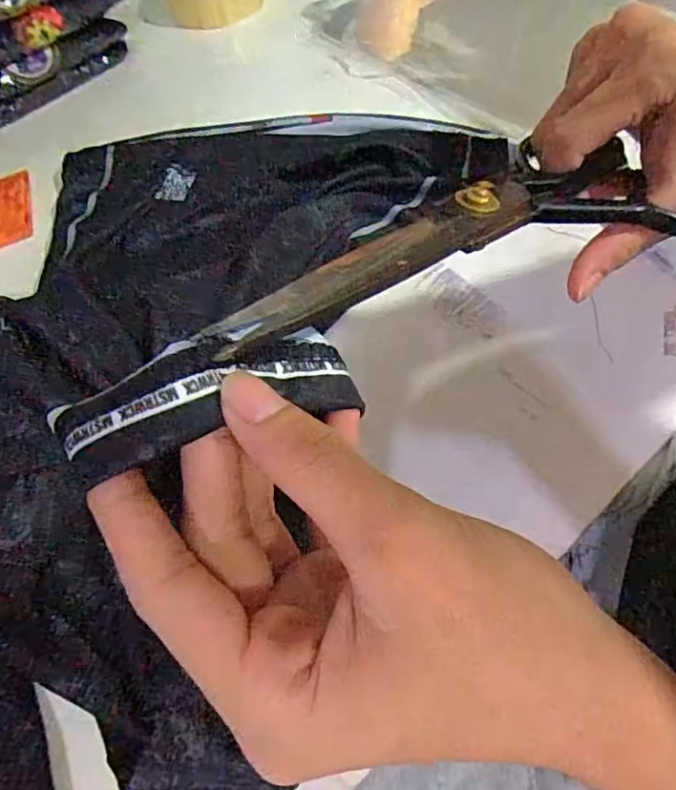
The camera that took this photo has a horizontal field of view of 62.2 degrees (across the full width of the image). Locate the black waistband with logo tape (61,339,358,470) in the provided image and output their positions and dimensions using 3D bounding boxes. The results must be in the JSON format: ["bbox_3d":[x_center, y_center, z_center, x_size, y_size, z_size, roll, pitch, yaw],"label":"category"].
[{"bbox_3d":[-0.029,-0.001,0.145,0.077,0.017,0.020,-14,56,-31],"label":"black waistband with logo tape"}]

